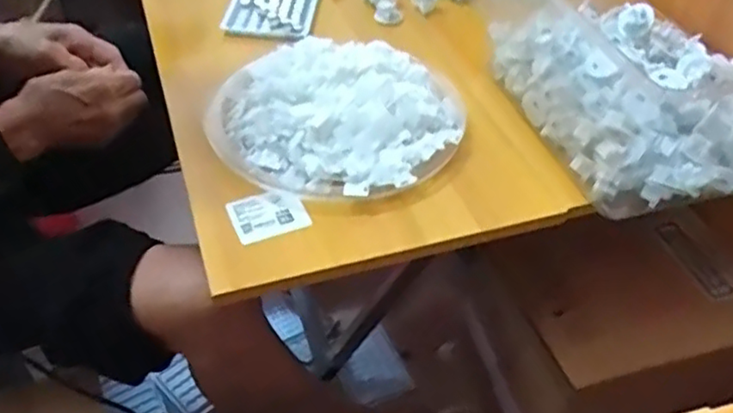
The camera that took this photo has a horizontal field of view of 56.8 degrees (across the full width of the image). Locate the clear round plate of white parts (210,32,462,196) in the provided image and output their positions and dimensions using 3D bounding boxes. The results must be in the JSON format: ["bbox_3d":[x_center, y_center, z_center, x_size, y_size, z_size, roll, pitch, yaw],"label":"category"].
[{"bbox_3d":[-0.031,-0.095,0.618,0.215,0.048,0.223,1,44,-1],"label":"clear round plate of white parts"}]

